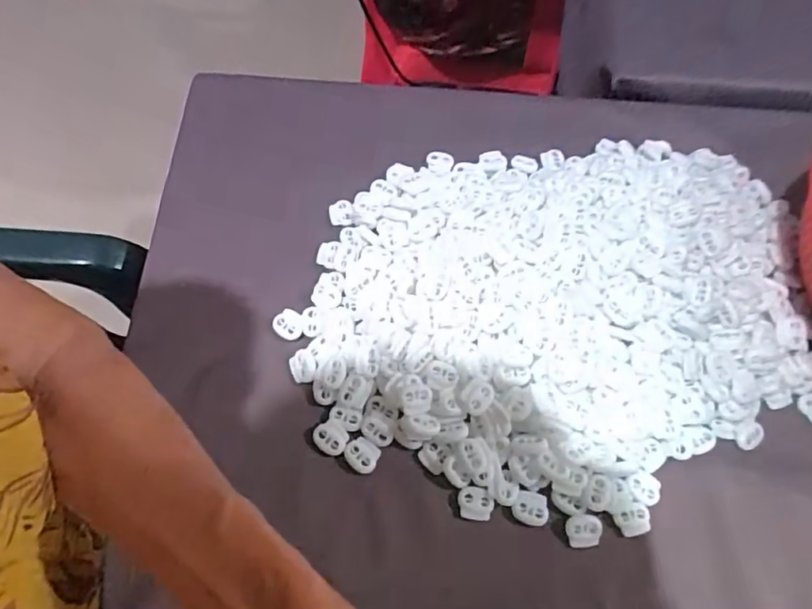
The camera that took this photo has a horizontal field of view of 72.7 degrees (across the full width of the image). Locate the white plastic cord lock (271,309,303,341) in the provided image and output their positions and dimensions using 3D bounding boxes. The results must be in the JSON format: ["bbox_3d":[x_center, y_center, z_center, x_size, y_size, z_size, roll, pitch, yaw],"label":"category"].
[{"bbox_3d":[-0.081,0.014,0.379,0.019,0.006,0.020,-38,71,-16],"label":"white plastic cord lock"}]

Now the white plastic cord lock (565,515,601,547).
[{"bbox_3d":[0.108,0.138,0.335,0.021,0.006,0.018,-2,65,-1],"label":"white plastic cord lock"}]

